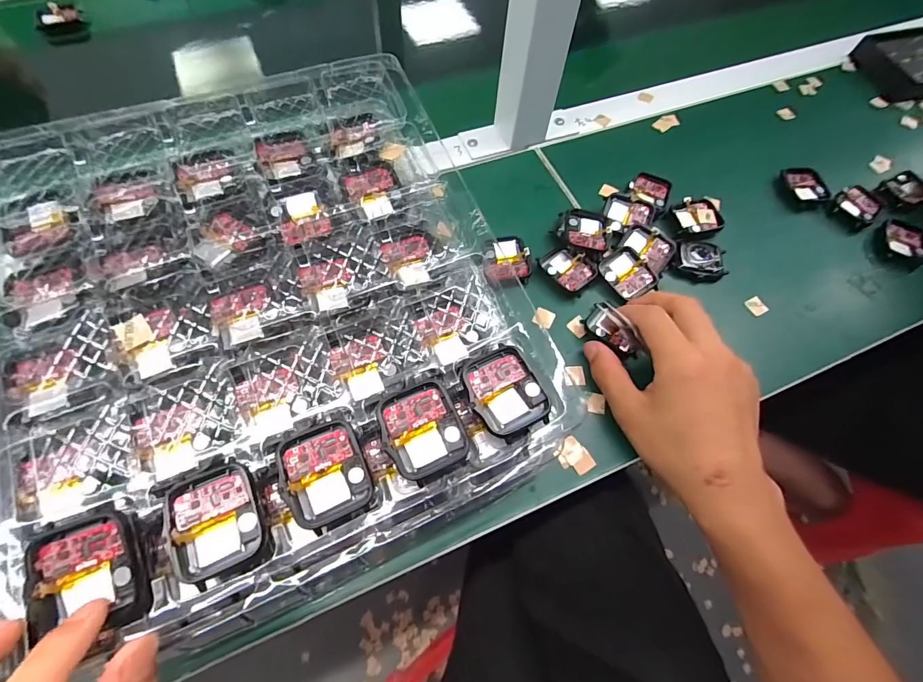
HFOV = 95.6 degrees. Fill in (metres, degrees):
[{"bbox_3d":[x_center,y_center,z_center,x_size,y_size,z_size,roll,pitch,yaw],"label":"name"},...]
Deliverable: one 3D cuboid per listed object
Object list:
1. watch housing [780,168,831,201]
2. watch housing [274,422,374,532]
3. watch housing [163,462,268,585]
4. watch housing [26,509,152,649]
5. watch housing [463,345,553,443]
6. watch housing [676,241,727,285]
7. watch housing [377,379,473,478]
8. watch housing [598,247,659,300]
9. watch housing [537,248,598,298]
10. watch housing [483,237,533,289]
[{"bbox_3d":[0.329,-0.149,0.399,0.039,0.009,0.036,-3,64,-4],"label":"watch housing"},{"bbox_3d":[-0.064,0.063,0.200,0.037,0.016,0.043,-21,67,-12],"label":"watch housing"},{"bbox_3d":[-0.110,0.080,0.188,0.037,0.007,0.043,-21,67,-12],"label":"watch housing"},{"bbox_3d":[-0.155,0.097,0.175,0.042,0.011,0.044,-14,66,-9],"label":"watch housing"},{"bbox_3d":[0.023,0.027,0.218,0.036,0.008,0.046,-24,68,-14],"label":"watch housing"},{"bbox_3d":[0.207,-0.070,0.362,0.040,0.010,0.039,4,64,-1],"label":"watch housing"},{"bbox_3d":[-0.019,0.045,0.211,0.038,0.018,0.042,-20,67,-12],"label":"watch housing"},{"bbox_3d":[0.137,-0.055,0.345,0.032,0.009,0.045,-35,71,-18],"label":"watch housing"},{"bbox_3d":[0.089,-0.060,0.348,0.043,0.005,0.035,42,69,16],"label":"watch housing"},{"bbox_3d":[0.038,-0.068,0.351,0.039,0.011,0.045,-1,64,-3],"label":"watch housing"}]

